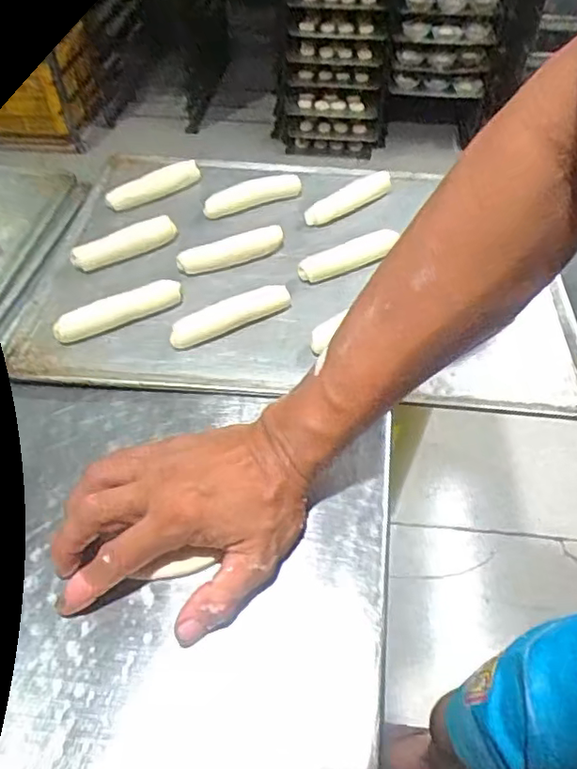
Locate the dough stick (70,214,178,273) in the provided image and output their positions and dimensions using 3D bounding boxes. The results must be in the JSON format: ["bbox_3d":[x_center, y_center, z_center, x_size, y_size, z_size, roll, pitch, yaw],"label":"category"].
[{"bbox_3d":[-0.147,-0.127,0.545,0.095,0.021,0.018,-28,56,-25],"label":"dough stick"}]

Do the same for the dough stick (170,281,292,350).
[{"bbox_3d":[-0.048,-0.058,0.496,0.105,0.017,0.023,-26,53,-22],"label":"dough stick"}]

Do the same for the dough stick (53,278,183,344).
[{"bbox_3d":[-0.139,-0.063,0.498,0.106,0.016,0.023,-28,54,-23],"label":"dough stick"}]

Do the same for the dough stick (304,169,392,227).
[{"bbox_3d":[0.060,-0.188,0.605,0.025,0.014,0.107,35,57,27],"label":"dough stick"}]

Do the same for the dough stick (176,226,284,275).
[{"bbox_3d":[-0.049,-0.119,0.538,0.096,0.020,0.018,-26,54,-22],"label":"dough stick"}]

